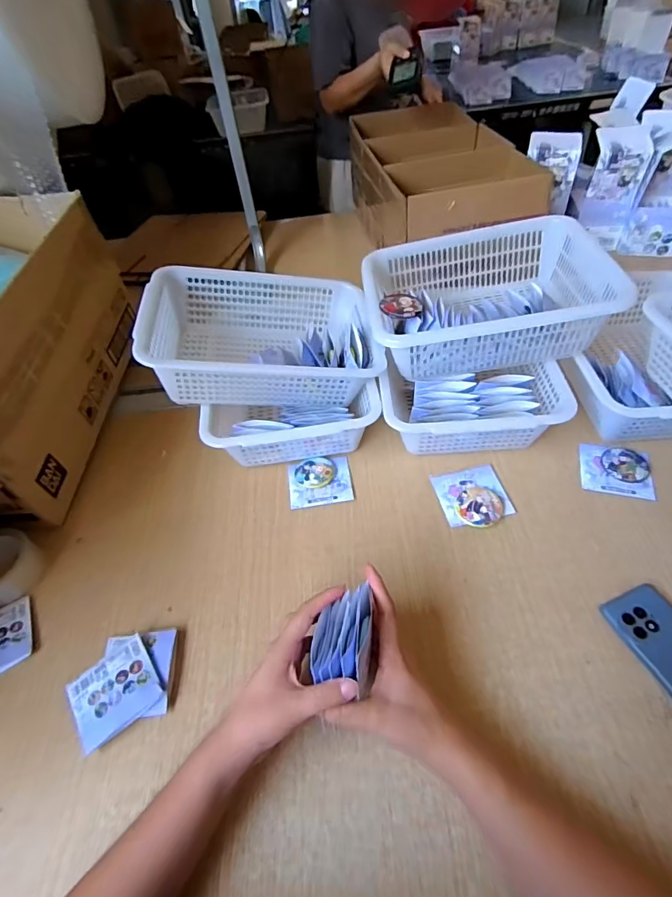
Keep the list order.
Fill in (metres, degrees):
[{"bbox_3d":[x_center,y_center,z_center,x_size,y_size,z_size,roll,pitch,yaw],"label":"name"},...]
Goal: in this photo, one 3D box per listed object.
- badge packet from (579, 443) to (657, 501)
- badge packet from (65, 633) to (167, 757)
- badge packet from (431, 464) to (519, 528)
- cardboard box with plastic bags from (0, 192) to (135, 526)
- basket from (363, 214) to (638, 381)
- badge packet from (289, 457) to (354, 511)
[{"bbox_3d":[0.396,0.029,0.649,0.089,0.011,0.078,8,50,13],"label":"badge packet"},{"bbox_3d":[-0.241,0.263,0.499,0.090,0.009,0.081,-33,51,-14],"label":"badge packet"},{"bbox_3d":[0.192,0.064,0.640,0.090,0.012,0.094,-11,48,-5],"label":"badge packet"},{"bbox_3d":[-0.515,-0.146,0.691,0.247,0.263,0.525,-4,48,2],"label":"cardboard box with plastic bags"},{"bbox_3d":[0.215,-0.240,0.708,0.332,0.104,0.263,-4,48,2],"label":"basket"},{"bbox_3d":[-0.024,0.047,0.680,0.090,0.009,0.079,-8,48,-2],"label":"badge packet"}]

